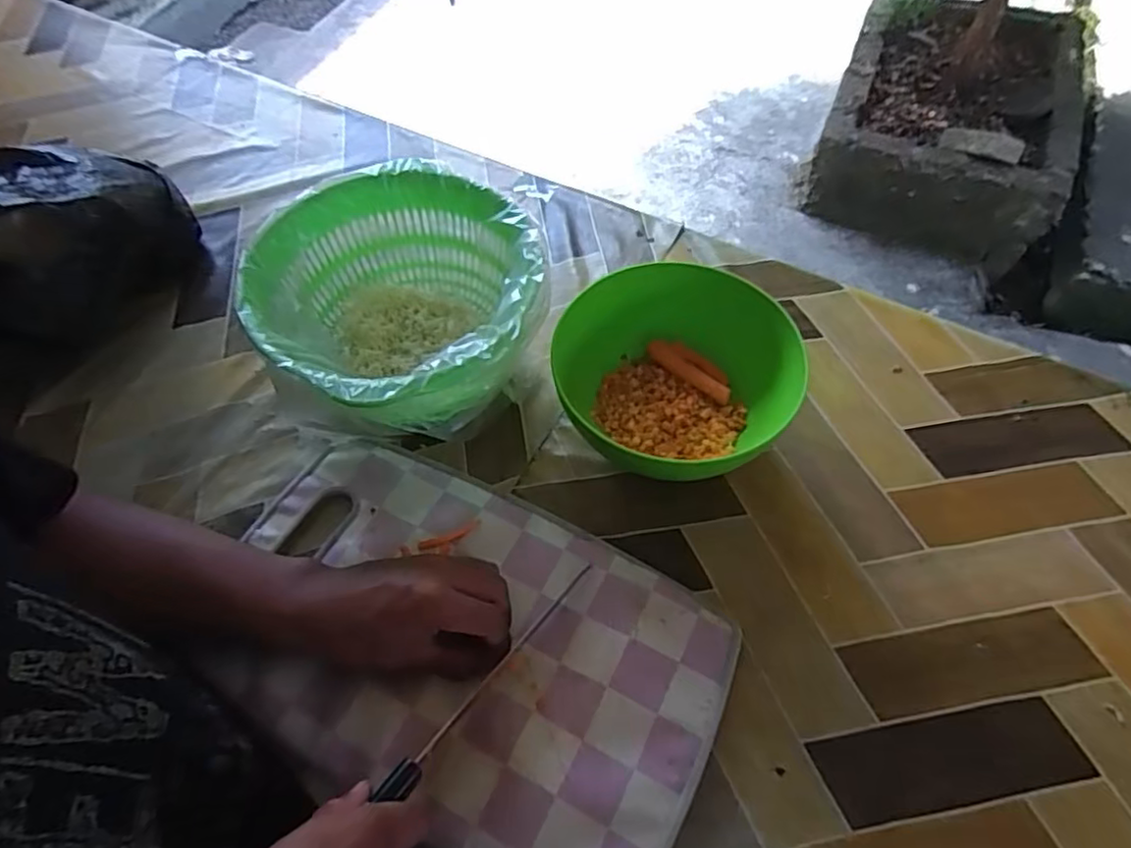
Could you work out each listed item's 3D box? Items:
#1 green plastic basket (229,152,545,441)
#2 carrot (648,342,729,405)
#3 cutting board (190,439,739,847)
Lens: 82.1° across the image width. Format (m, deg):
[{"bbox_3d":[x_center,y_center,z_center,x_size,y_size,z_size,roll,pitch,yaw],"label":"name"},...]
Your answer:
[{"bbox_3d":[-0.127,-0.086,0.531,0.209,0.119,0.218,-1,58,1],"label":"green plastic basket"},{"bbox_3d":[0.106,-0.048,0.546,0.079,0.015,0.021,37,66,21],"label":"carrot"},{"bbox_3d":[-0.074,0.151,0.445,0.344,0.017,0.217,21,61,14],"label":"cutting board"}]

